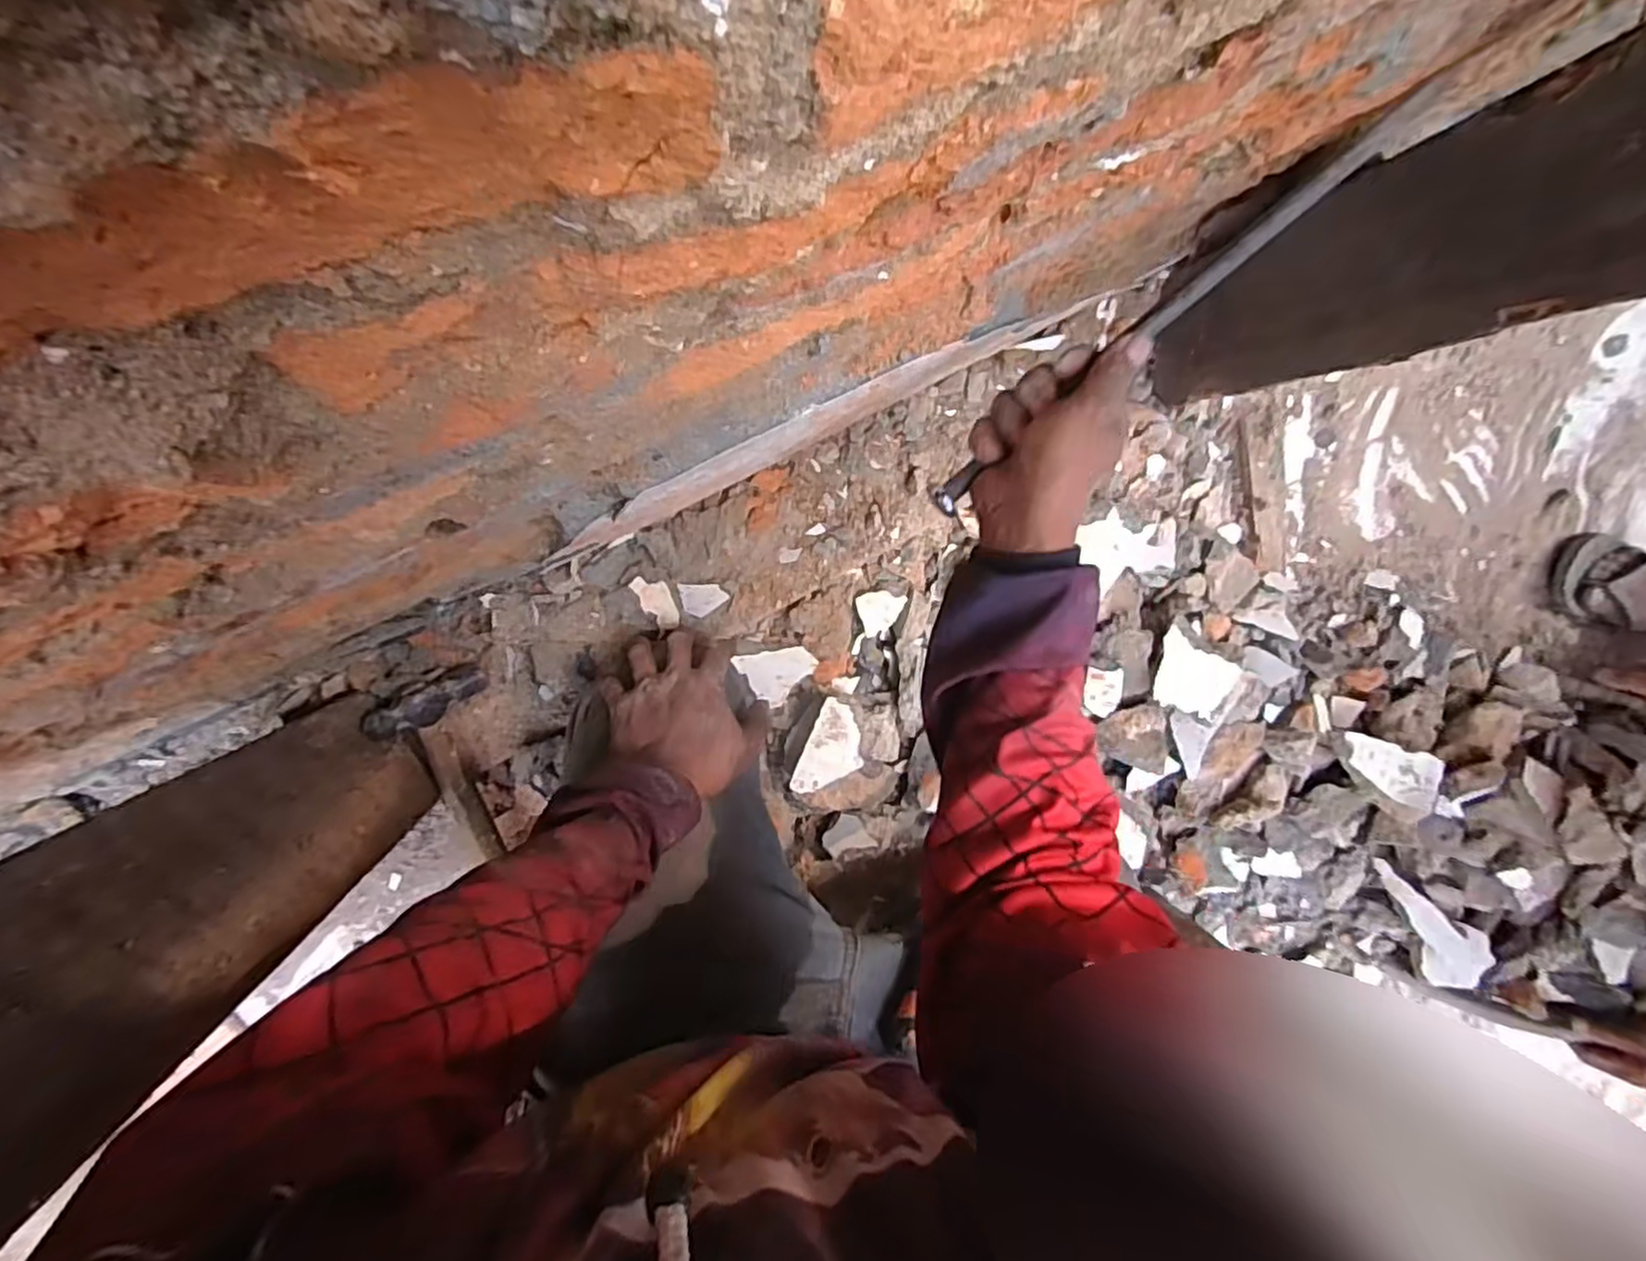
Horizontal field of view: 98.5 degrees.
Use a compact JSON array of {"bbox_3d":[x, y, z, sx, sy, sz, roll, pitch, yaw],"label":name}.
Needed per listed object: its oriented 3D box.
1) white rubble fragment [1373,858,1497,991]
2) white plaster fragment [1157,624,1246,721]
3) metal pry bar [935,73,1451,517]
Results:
[{"bbox_3d":[0.731,0.347,0.840,0.072,0.011,0.168,-24,89,16],"label":"white rubble fragment"},{"bbox_3d":[0.374,0.049,0.718,0.088,0.010,0.070,23,101,-11],"label":"white plaster fragment"},{"bbox_3d":[0.199,-0.182,0.406,0.334,0.011,0.016,-40,100,11],"label":"metal pry bar"}]

